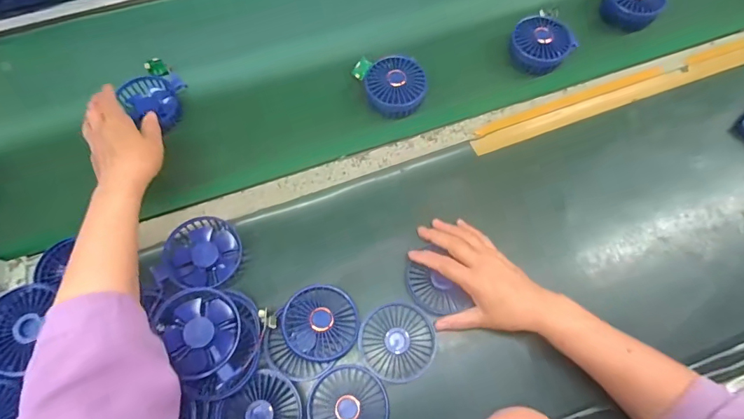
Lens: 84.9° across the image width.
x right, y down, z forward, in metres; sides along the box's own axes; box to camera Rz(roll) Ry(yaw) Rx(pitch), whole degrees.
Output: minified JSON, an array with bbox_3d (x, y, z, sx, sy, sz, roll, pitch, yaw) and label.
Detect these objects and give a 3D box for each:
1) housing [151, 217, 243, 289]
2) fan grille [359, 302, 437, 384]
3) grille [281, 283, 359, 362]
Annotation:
[{"bbox_3d":[-0.207,0.051,0.494,0.091,0.024,0.087,12,67,6],"label":"housing"},{"bbox_3d":[0.030,0.155,0.478,0.086,0.006,0.086,0,66,0],"label":"fan grille"},{"bbox_3d":[-0.059,0.132,0.478,0.086,0.014,0.086,5,71,-14],"label":"grille"}]

